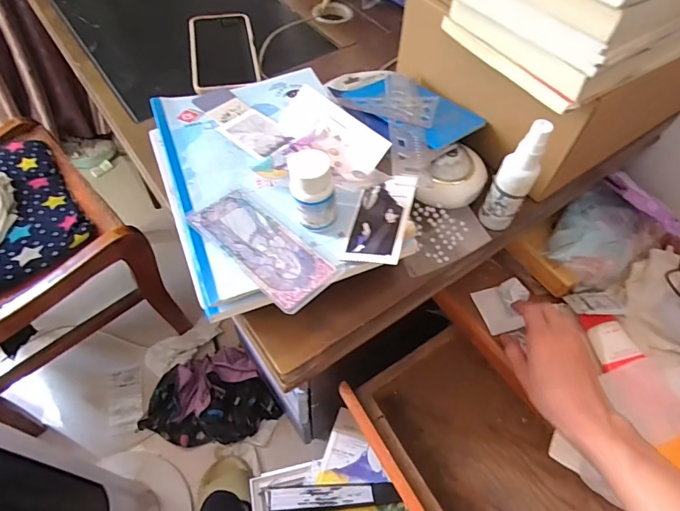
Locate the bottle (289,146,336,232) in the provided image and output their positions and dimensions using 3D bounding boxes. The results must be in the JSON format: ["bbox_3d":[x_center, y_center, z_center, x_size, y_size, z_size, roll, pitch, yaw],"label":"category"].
[{"bbox_3d":[-0.021,-0.049,0.347,0.035,0.064,0.031,-6,56,-7],"label":"bottle"}]

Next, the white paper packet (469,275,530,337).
[{"bbox_3d":[0.209,0.063,0.544,0.068,0.014,0.061,-13,57,-12],"label":"white paper packet"}]

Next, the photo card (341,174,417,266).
[{"bbox_3d":[0.033,-0.033,0.361,0.046,0.010,0.085,5,58,21],"label":"photo card"}]

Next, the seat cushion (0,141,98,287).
[{"bbox_3d":[-0.702,-0.053,0.808,0.383,0.030,0.342,-32,63,-22],"label":"seat cushion"}]

